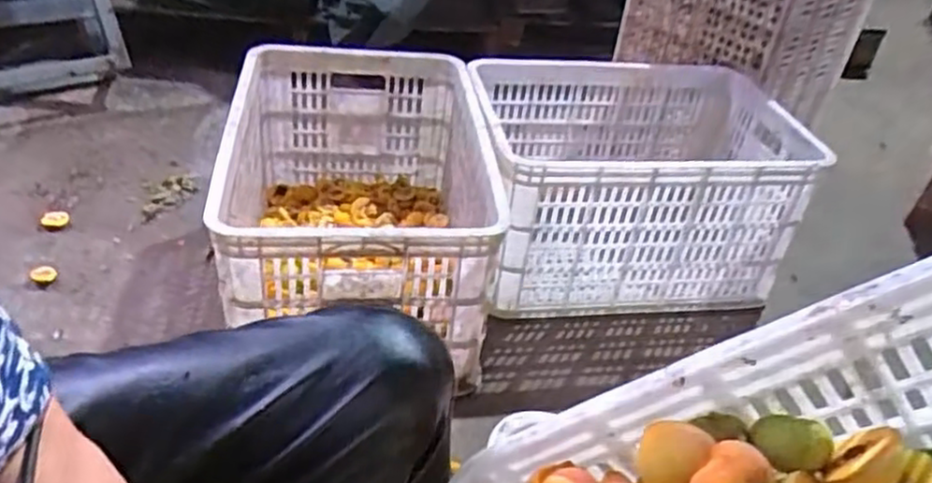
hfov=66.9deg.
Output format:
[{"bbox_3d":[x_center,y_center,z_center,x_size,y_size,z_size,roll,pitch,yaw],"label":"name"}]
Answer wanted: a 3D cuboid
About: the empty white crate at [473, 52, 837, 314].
[{"bbox_3d":[0.278,-0.102,1.215,0.527,0.287,0.353,-1,38,-10],"label":"empty white crate"}]

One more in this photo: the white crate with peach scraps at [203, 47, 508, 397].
[{"bbox_3d":[-0.161,-0.060,1.077,0.356,0.279,0.502,0,38,-9],"label":"white crate with peach scraps"}]

